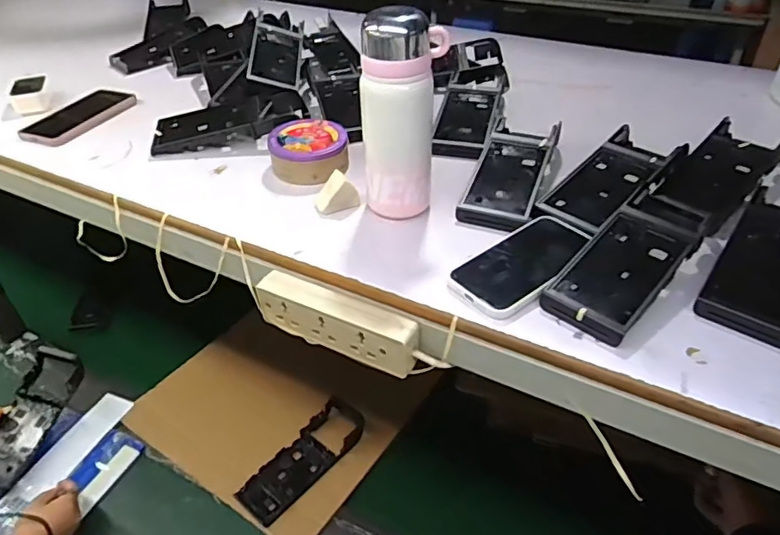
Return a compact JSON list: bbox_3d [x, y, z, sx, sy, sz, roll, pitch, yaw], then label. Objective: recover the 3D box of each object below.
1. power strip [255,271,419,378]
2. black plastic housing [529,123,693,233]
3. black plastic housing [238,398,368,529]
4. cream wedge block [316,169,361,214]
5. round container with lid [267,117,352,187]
[{"bbox_3d":[-0.053,0.052,0.536,0.164,0.051,0.028,18,43,22],"label":"power strip"},{"bbox_3d":[0.253,-0.102,0.621,0.081,0.026,0.200,31,49,33],"label":"black plastic housing"},{"bbox_3d":[-0.134,0.297,0.871,0.081,0.026,0.217,30,48,32],"label":"black plastic housing"},{"bbox_3d":[-0.061,-0.085,0.620,0.044,0.031,0.032,-21,43,-22],"label":"cream wedge block"},{"bbox_3d":[-0.099,-0.143,0.681,0.093,0.038,0.094,-3,39,-2],"label":"round container with lid"}]

